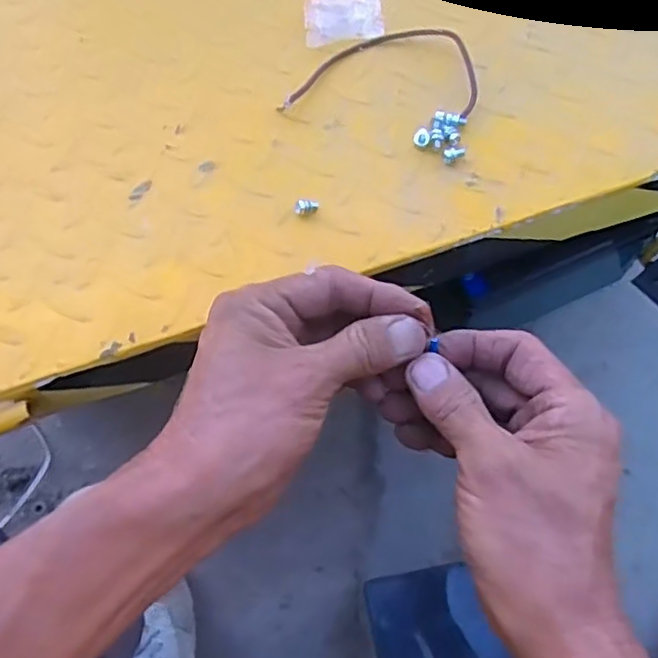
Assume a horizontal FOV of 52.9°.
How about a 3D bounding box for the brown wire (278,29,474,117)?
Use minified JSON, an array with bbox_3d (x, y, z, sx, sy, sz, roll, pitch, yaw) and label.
[{"bbox_3d":[0.031,-0.160,0.399,0.114,0.014,0.066,4,70,4],"label":"brown wire"}]

